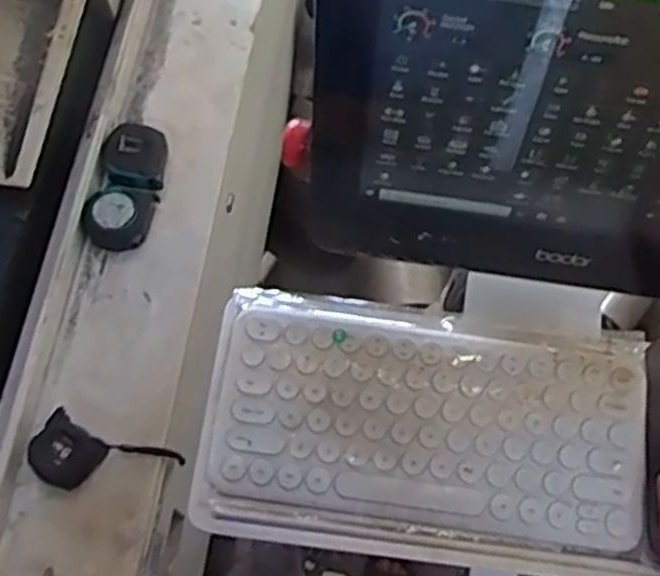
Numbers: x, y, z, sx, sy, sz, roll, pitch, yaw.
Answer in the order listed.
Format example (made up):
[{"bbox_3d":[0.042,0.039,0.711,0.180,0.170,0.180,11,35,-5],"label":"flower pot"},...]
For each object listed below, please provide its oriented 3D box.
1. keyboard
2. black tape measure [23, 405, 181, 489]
[{"bbox_3d":[0.065,0.088,0.534,0.285,0.017,0.146,6,67,1],"label":"keyboard"},{"bbox_3d":[-0.243,0.178,0.818,0.133,0.034,0.075,19,68,6],"label":"black tape measure"}]

